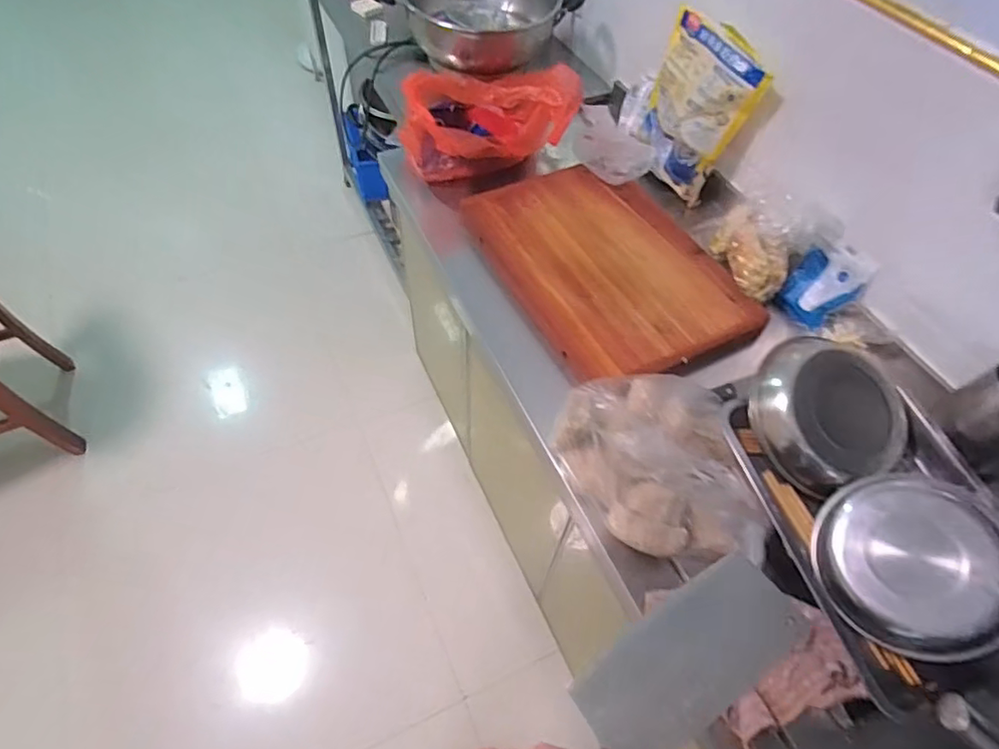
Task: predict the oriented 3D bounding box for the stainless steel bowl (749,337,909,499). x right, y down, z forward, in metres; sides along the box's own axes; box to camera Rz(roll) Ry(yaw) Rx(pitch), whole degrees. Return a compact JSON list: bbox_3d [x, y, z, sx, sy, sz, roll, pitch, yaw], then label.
[{"bbox_3d":[0.434,0.048,0.771,0.202,0.065,0.202,2,72,-5],"label":"stainless steel bowl"}]

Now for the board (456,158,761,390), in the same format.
[{"bbox_3d":[0.189,-0.205,1.025,0.350,0.040,0.495,-21,59,-17],"label":"board"}]

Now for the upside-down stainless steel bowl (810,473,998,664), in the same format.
[{"bbox_3d":[0.470,0.211,0.656,0.191,0.083,0.204,-12,51,29],"label":"upside-down stainless steel bowl"}]

